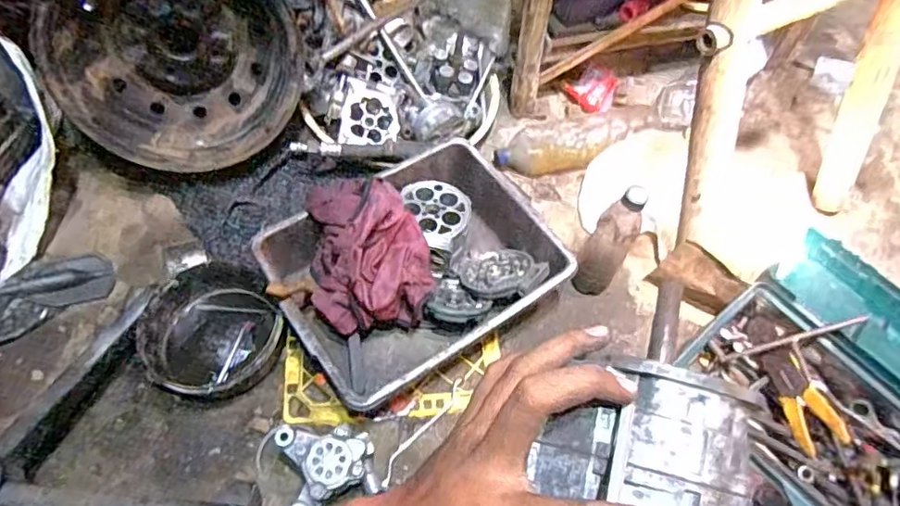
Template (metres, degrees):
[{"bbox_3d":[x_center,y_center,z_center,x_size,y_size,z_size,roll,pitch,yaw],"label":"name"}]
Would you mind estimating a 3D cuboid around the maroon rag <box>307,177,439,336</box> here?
[{"bbox_3d":[-0.114,-0.002,0.831,0.173,0.153,0.184,-4,61,-6],"label":"maroon rag"}]

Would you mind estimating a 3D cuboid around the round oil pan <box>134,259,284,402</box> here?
[{"bbox_3d":[-0.351,0.125,0.857,0.188,0.096,0.192,-38,69,-22],"label":"round oil pan"}]

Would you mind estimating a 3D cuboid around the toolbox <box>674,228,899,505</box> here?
[{"bbox_3d":[0.610,0.228,0.822,0.483,0.139,0.483,-37,67,-27],"label":"toolbox"}]

